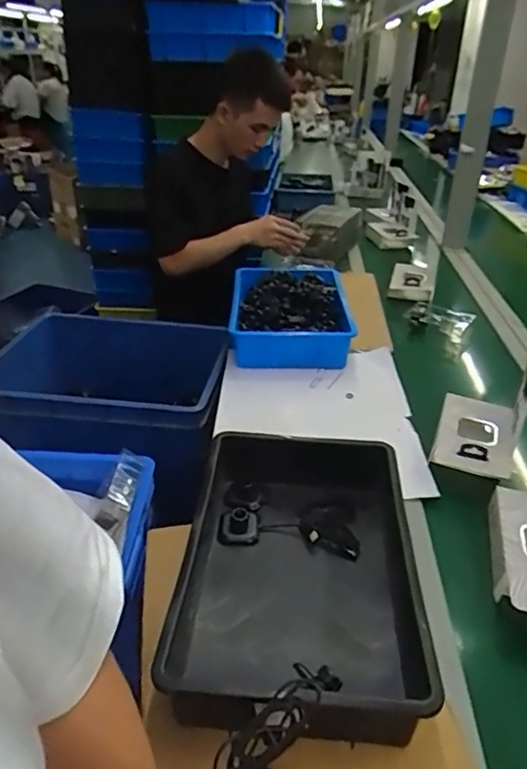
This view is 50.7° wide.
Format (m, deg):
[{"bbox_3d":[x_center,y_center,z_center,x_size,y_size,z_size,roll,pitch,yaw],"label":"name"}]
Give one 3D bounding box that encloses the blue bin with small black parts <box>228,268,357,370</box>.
[{"bbox_3d":[0.060,-0.169,1.359,0.273,0.112,0.347,2,31,0],"label":"blue bin with small black parts"}]

